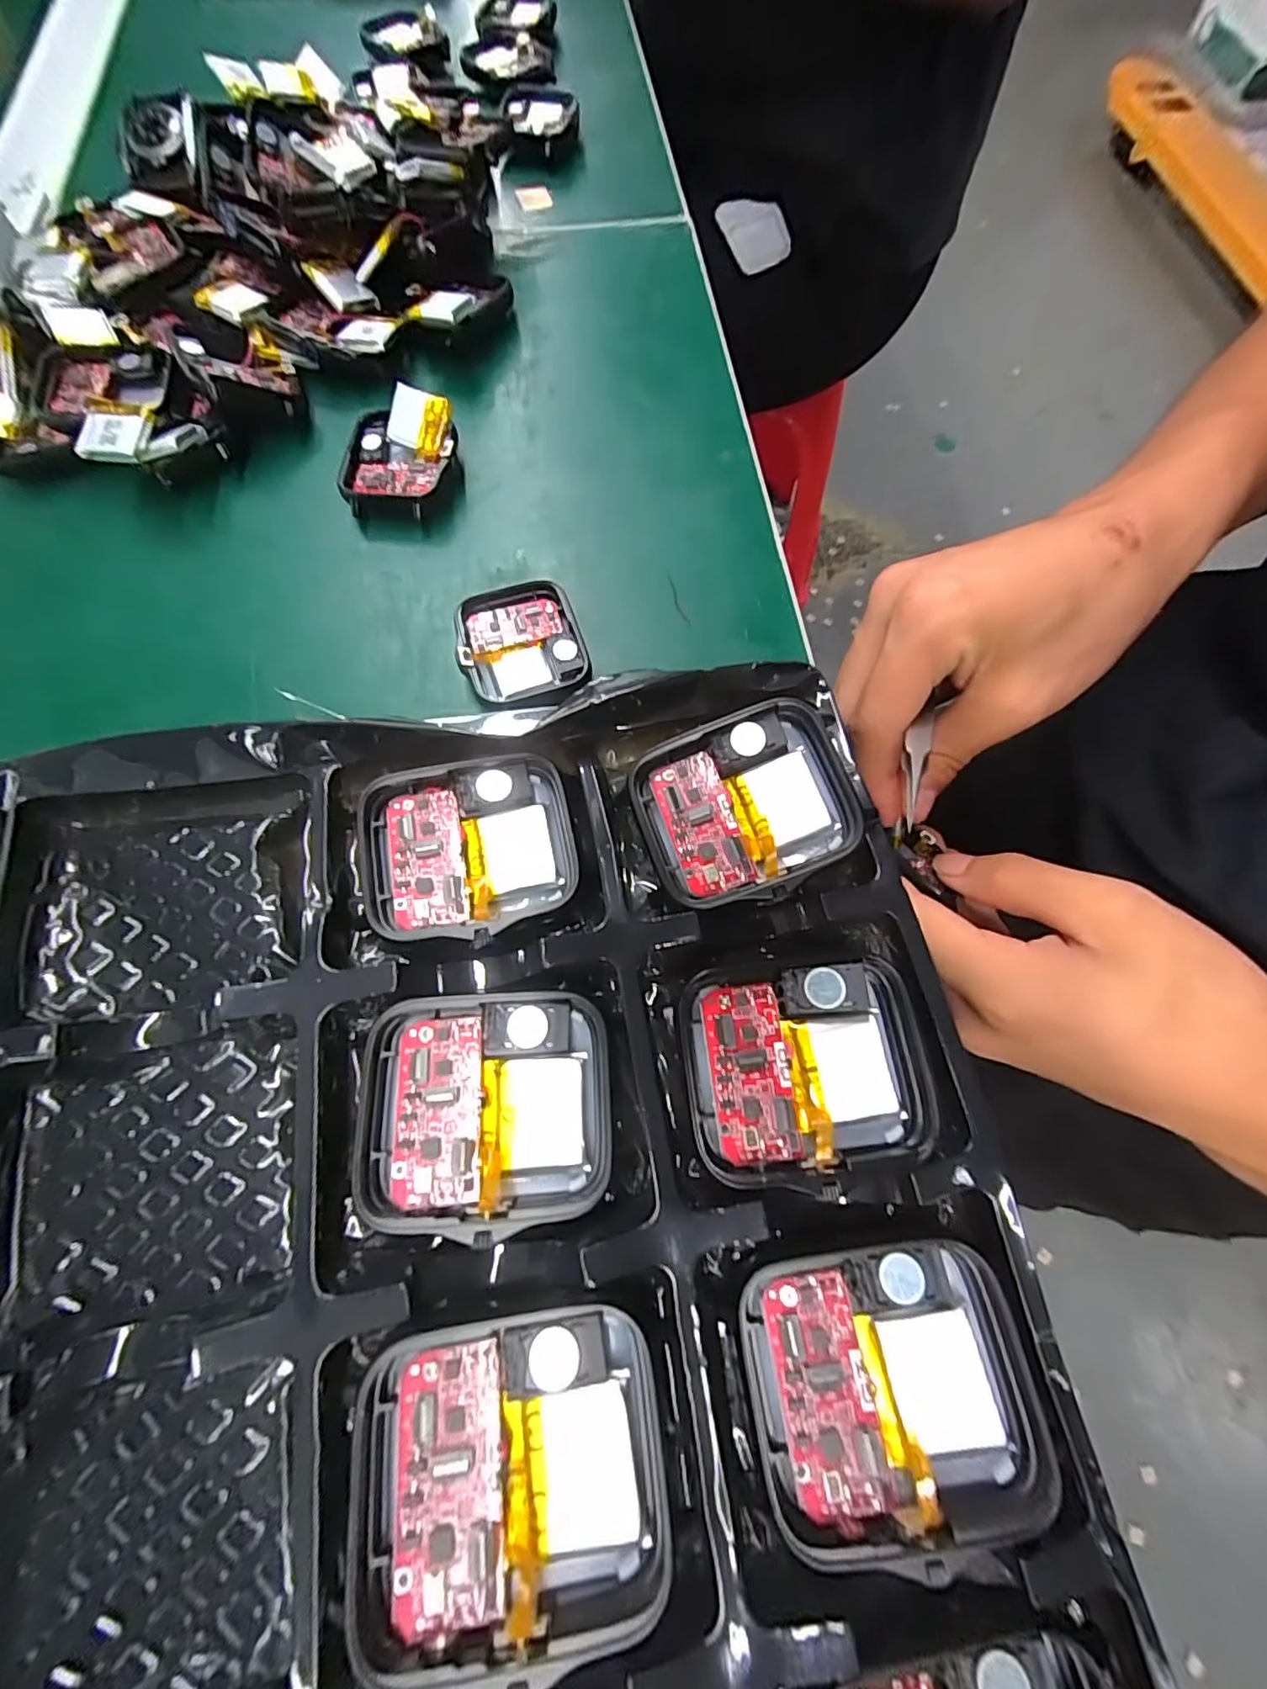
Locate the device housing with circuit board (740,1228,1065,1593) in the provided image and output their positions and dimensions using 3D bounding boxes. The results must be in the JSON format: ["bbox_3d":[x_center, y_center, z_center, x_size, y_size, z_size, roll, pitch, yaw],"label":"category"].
[{"bbox_3d":[0.040,0.085,0.090,0.042,0.011,0.037,-5,71,-1],"label":"device housing with circuit board"}]

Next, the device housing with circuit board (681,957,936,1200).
[{"bbox_3d":[0.031,0.040,0.102,0.043,0.008,0.036,-2,71,0],"label":"device housing with circuit board"}]

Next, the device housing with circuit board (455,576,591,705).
[{"bbox_3d":[-0.036,-0.065,0.181,0.037,0.010,0.039,-18,72,-6],"label":"device housing with circuit board"}]

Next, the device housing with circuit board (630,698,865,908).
[{"bbox_3d":[0.023,-0.009,0.119,0.042,0.006,0.037,-20,82,5],"label":"device housing with circuit board"}]

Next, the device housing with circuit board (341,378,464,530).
[{"bbox_3d":[-0.084,-0.139,0.205,0.039,0.022,0.044,6,71,2],"label":"device housing with circuit board"}]

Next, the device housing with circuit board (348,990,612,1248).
[{"bbox_3d":[-0.026,0.045,0.098,0.043,0.006,0.037,-3,71,-1],"label":"device housing with circuit board"}]

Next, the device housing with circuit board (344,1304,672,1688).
[{"bbox_3d":[-0.018,0.089,0.081,0.043,0.007,0.035,-6,71,-2],"label":"device housing with circuit board"}]

